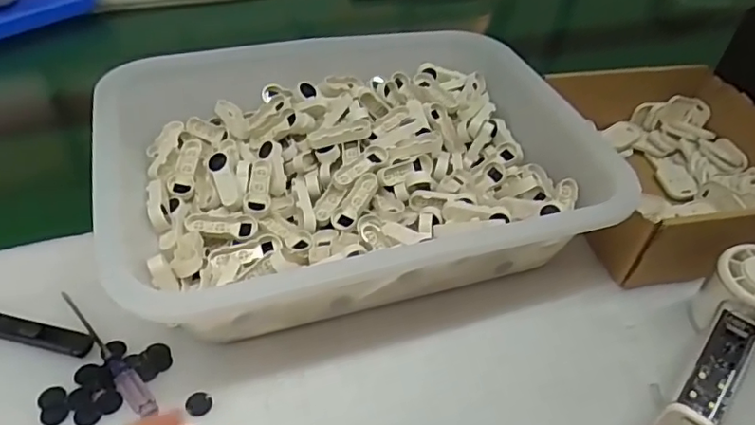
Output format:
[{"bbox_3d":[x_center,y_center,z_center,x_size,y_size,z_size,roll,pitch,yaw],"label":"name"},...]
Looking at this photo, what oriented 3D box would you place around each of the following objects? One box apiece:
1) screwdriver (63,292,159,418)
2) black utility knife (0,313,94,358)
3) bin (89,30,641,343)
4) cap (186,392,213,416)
[{"bbox_3d":[-0.173,0.086,0.361,0.119,0.009,0.012,37,51,28],"label":"screwdriver"},{"bbox_3d":[-0.247,0.071,0.366,0.137,0.007,0.017,12,44,6],"label":"black utility knife"},{"bbox_3d":[-0.025,-0.048,0.461,0.349,0.081,0.278,-9,46,-16],"label":"bin"},{"bbox_3d":[-0.106,0.113,0.343,0.015,0.004,0.016,3,45,-3],"label":"cap"}]

